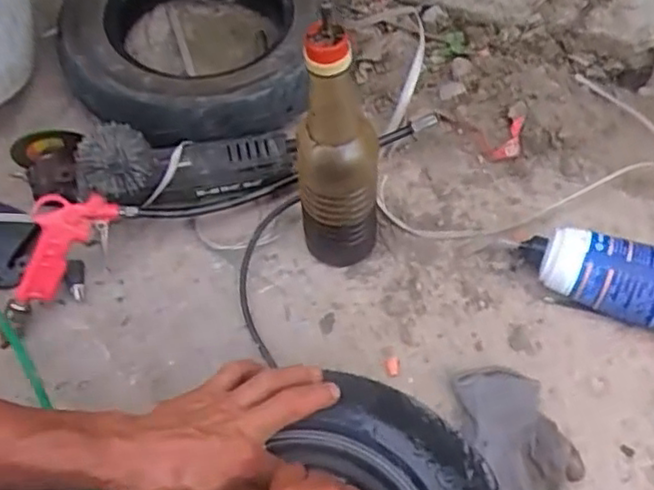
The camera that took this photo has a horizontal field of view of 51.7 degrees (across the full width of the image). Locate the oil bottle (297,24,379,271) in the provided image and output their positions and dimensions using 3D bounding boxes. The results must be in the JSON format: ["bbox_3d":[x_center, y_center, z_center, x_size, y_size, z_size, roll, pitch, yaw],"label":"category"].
[{"bbox_3d":[0.008,-0.068,0.601,0.062,0.288,0.065,-22,64,-9],"label":"oil bottle"}]

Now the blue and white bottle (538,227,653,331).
[{"bbox_3d":[0.291,0.037,0.662,0.157,0.061,0.068,21,65,13],"label":"blue and white bottle"}]

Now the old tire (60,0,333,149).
[{"bbox_3d":[-0.158,-0.245,0.816,0.322,0.082,0.331,-1,62,2],"label":"old tire"}]

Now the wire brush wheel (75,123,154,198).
[{"bbox_3d":[-0.217,-0.085,0.690,0.075,0.045,0.073,-1,93,-17],"label":"wire brush wheel"}]

